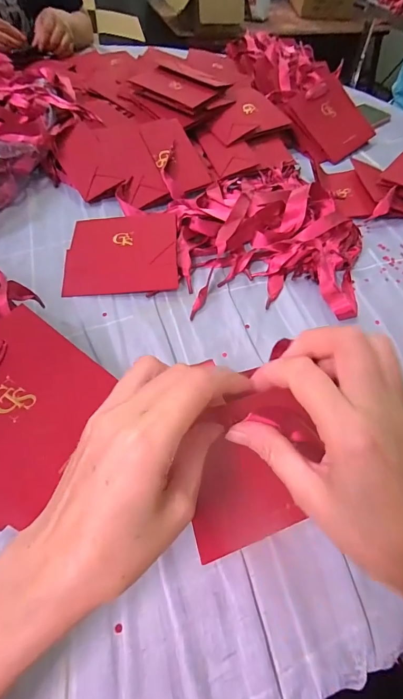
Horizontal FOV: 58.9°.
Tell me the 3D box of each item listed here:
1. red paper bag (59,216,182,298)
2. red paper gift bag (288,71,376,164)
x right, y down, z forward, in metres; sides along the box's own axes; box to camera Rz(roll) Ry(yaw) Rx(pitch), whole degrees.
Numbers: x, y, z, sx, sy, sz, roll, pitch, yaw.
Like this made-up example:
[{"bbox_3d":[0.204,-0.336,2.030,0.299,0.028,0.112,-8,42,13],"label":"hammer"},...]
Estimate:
[{"bbox_3d":[-0.102,-0.131,0.465,0.138,0.019,0.141,-3,54,-6],"label":"red paper bag"},{"bbox_3d":[0.248,-0.438,0.667,0.129,0.016,0.151,-33,90,-13],"label":"red paper gift bag"}]

